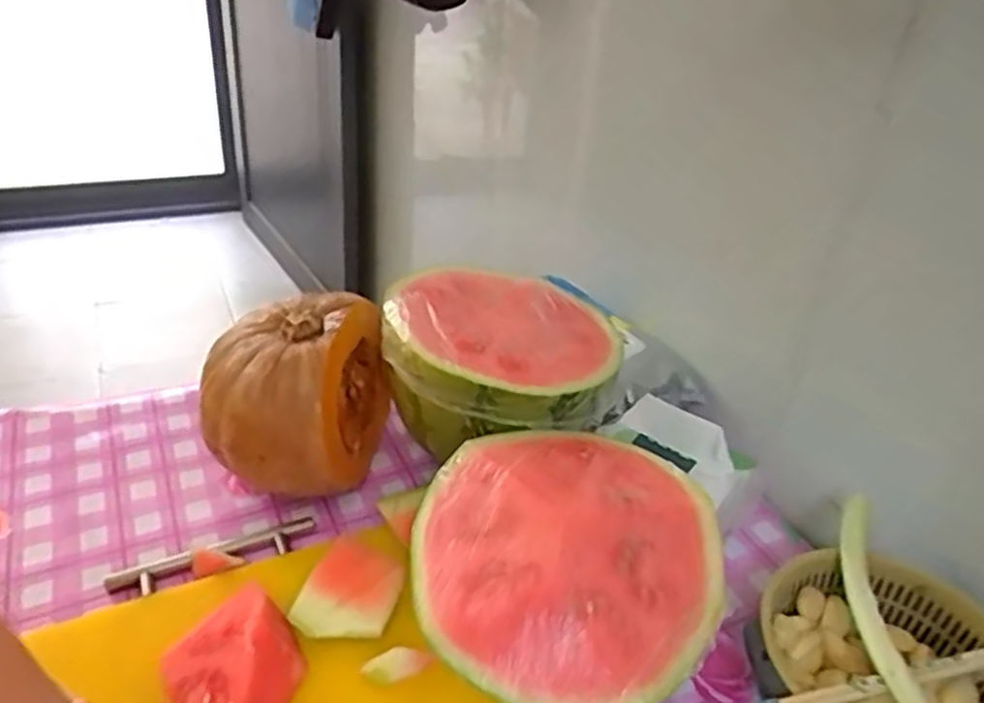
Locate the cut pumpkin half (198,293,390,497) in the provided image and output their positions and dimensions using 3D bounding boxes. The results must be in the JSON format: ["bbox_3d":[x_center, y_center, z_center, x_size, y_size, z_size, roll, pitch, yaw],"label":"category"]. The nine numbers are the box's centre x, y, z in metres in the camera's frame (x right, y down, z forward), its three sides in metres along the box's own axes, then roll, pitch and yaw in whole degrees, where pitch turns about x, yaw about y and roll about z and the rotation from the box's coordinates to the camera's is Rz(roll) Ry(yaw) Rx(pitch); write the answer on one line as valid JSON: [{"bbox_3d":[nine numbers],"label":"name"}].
[{"bbox_3d":[-0.162,0.039,0.636,0.124,0.143,0.158,10,33,7],"label":"cut pumpkin half"}]

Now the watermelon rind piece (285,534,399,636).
[{"bbox_3d":[-0.100,0.171,0.548,0.064,0.018,0.081,8,34,6],"label":"watermelon rind piece"}]

